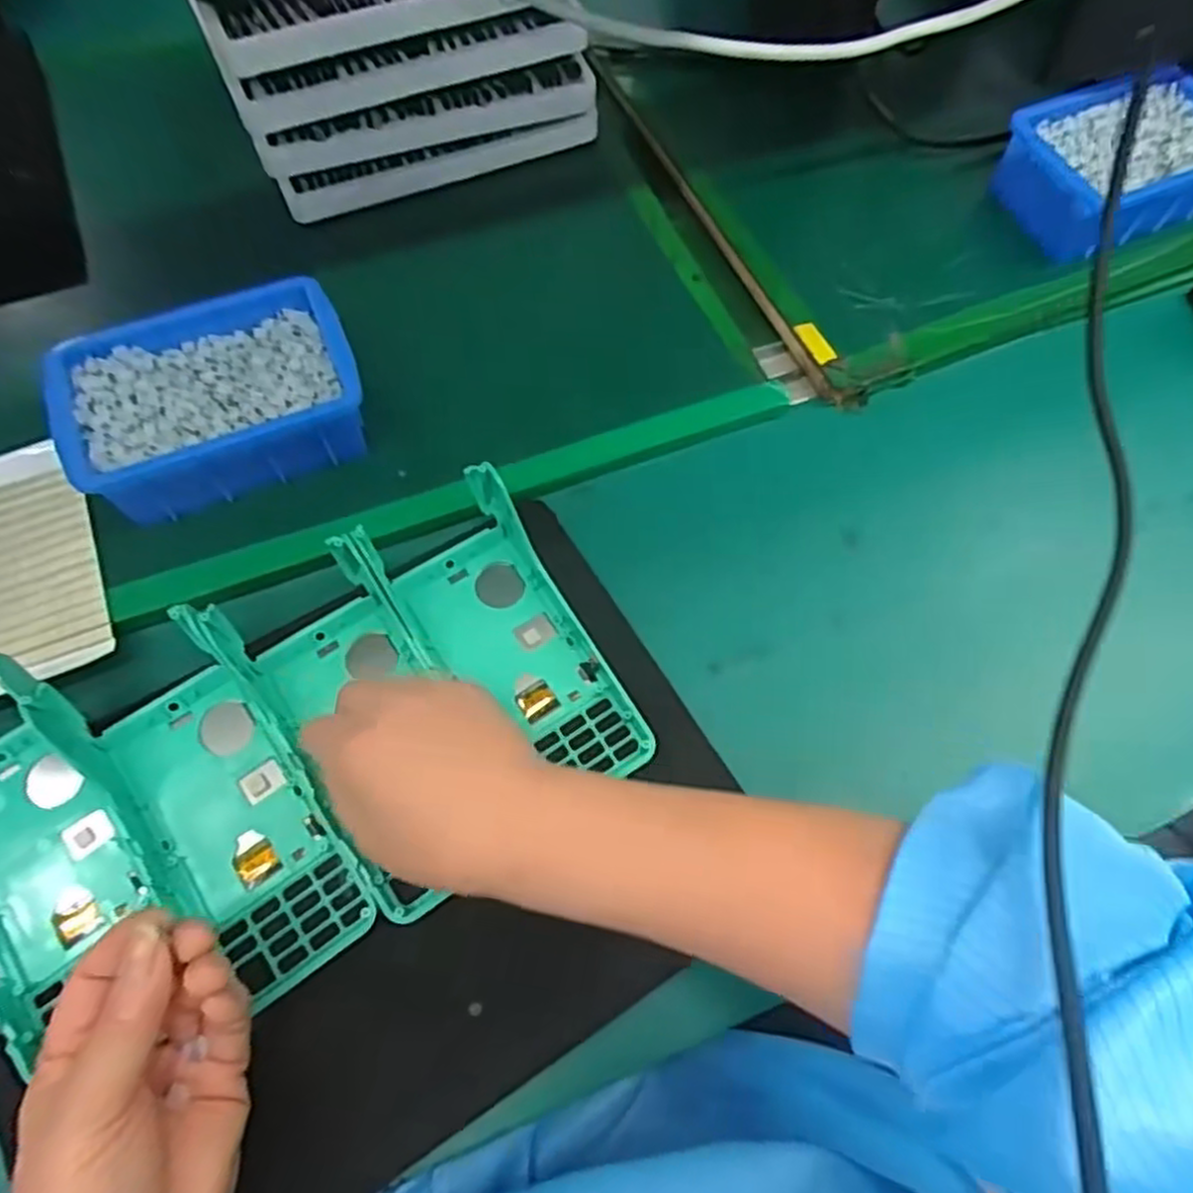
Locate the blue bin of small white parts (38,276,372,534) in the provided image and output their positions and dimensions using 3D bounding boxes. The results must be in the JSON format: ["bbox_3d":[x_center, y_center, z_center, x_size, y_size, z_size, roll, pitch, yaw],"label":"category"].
[{"bbox_3d":[-0.211,-0.111,0.427,0.154,0.048,0.107,-23,68,-12],"label":"blue bin of small white parts"}]

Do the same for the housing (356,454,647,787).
[{"bbox_3d":[-0.043,0.023,0.381,0.084,0.045,0.168,-32,70,-15],"label":"housing"}]

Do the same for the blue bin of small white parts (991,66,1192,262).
[{"bbox_3d":[0.355,-0.296,0.524,0.151,0.054,0.101,-21,68,-11],"label":"blue bin of small white parts"}]

